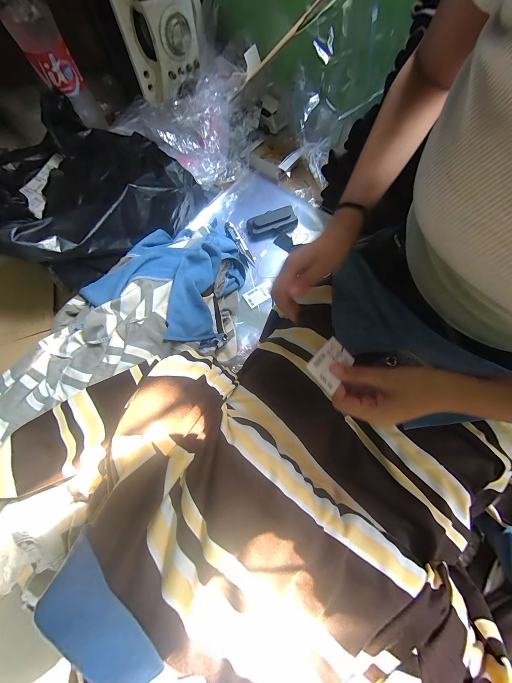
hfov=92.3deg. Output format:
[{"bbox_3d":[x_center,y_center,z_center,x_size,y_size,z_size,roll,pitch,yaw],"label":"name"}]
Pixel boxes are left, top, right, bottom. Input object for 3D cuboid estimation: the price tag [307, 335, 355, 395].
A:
[{"bbox_3d":[0.075,0.020,0.246,0.033,0.004,0.063,48,47,7],"label":"price tag"}]

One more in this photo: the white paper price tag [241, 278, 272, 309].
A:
[{"bbox_3d":[0.009,-0.098,0.501,0.065,0.005,0.038,-30,73,-9],"label":"white paper price tag"}]

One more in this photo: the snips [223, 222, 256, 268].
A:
[{"bbox_3d":[-0.035,-0.212,0.537,0.026,0.019,0.117,-28,72,-9],"label":"snips"}]

